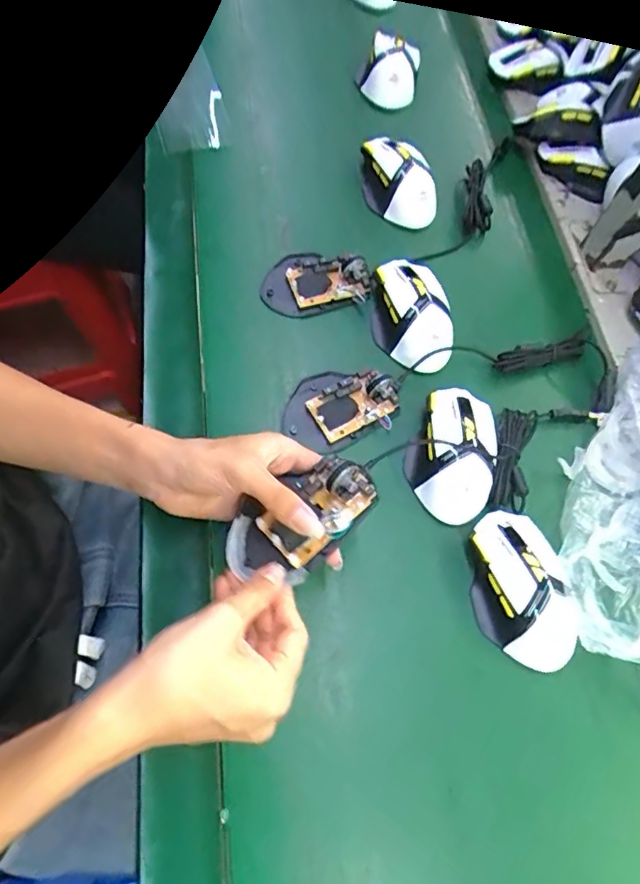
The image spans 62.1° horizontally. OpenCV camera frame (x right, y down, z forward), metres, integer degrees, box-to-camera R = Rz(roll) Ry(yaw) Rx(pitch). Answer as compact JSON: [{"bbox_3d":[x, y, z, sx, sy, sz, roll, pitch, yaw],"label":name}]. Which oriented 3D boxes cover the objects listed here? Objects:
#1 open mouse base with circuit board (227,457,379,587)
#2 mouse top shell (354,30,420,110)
[{"bbox_3d":[-0.012,0.053,0.364,0.109,0.033,0.062,-33,71,-11],"label":"open mouse base with circuit board"},{"bbox_3d":[0.080,-0.440,0.635,0.070,0.033,0.098,7,69,5],"label":"mouse top shell"}]

